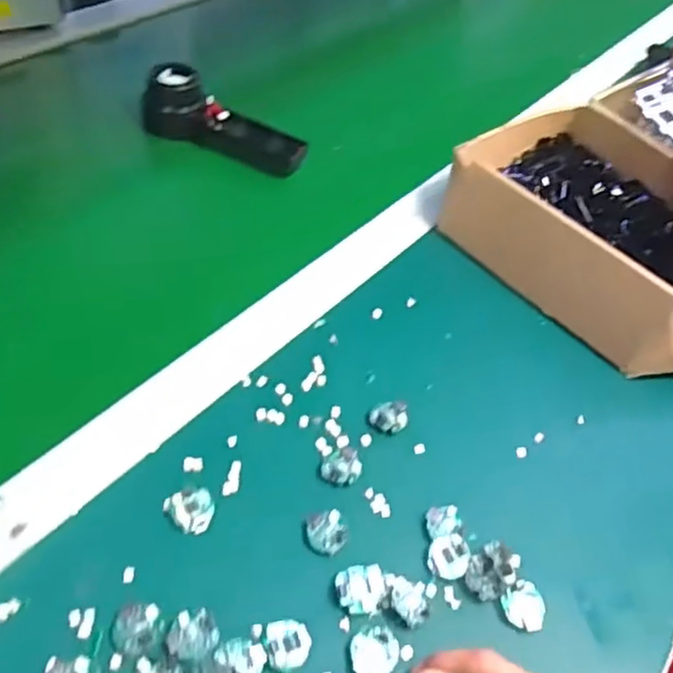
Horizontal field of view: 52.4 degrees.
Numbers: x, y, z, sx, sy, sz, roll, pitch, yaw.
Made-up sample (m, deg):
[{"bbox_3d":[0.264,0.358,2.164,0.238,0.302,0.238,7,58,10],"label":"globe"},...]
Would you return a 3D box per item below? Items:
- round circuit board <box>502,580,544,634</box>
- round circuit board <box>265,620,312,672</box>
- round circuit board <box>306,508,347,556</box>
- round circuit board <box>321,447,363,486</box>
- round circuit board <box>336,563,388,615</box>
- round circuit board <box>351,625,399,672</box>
[{"bbox_3d":[0.106,0.152,0.383,0.023,0.004,0.026,-24,64,-16],"label":"round circuit board"},{"bbox_3d":[-0.024,0.157,0.347,0.023,0.004,0.024,7,48,-8],"label":"round circuit board"},{"bbox_3d":[-0.005,0.114,0.397,0.022,0.007,0.025,-5,50,-15],"label":"round circuit board"},{"bbox_3d":[0.005,0.081,0.428,0.022,0.007,0.029,29,50,15],"label":"round circuit board"},{"bbox_3d":[0.014,0.137,0.371,0.027,0.004,0.026,5,48,-6],"label":"round circuit board"},{"bbox_3d":[0.020,0.162,0.351,0.024,0.004,0.023,5,48,-6],"label":"round circuit board"}]

